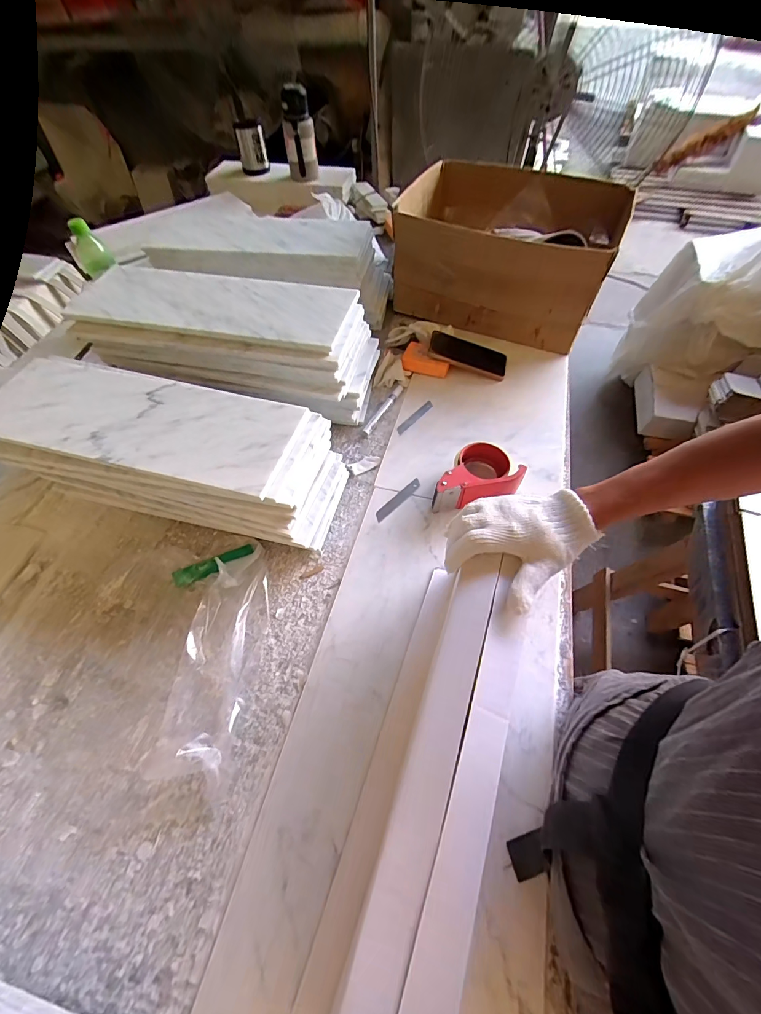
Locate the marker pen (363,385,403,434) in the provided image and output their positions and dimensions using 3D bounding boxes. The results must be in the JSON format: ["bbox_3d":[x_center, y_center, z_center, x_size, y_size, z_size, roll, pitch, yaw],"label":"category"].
[{"bbox_3d":[0.006,-0.188,0.741,0.016,0.012,0.134,25,64,16],"label":"marker pen"}]

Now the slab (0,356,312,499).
[{"bbox_3d":[-0.322,-0.120,0.517,0.421,0.016,0.150,12,61,10],"label":"slab"}]

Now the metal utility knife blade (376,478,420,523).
[{"bbox_3d":[0.029,-0.012,0.627,0.018,0.004,0.098,35,63,29],"label":"metal utility knife blade"}]

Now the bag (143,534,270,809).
[{"bbox_3d":[-0.210,0.183,0.500,0.100,0.040,0.291,5,60,6],"label":"bag"}]

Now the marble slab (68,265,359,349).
[{"bbox_3d":[-0.266,-0.333,0.623,0.442,0.018,0.156,10,61,7],"label":"marble slab"}]

